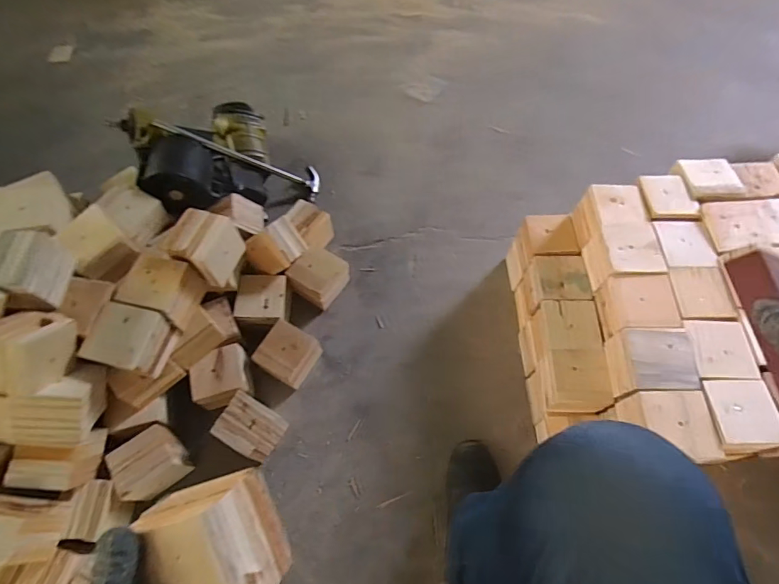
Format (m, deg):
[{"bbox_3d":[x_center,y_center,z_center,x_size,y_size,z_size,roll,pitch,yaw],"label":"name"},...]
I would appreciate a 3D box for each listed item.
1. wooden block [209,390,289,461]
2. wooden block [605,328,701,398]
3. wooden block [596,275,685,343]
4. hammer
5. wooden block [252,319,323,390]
[{"bbox_3d":[-0.253,0.254,0.831,0.100,0.094,0.092,26,66,14],"label":"wooden block"},{"bbox_3d":[0.406,0.115,0.705,0.098,0.083,0.096,2,64,0],"label":"wooden block"},{"bbox_3d":[0.410,0.030,0.751,0.097,0.080,0.095,-1,64,-1],"label":"wooden block"},{"bbox_3d":[-0.347,-0.316,1.056,0.378,0.030,0.107,17,60,-25],"label":"hammer"},{"bbox_3d":[-0.203,0.127,0.898,0.097,0.078,0.101,26,66,14],"label":"wooden block"}]

